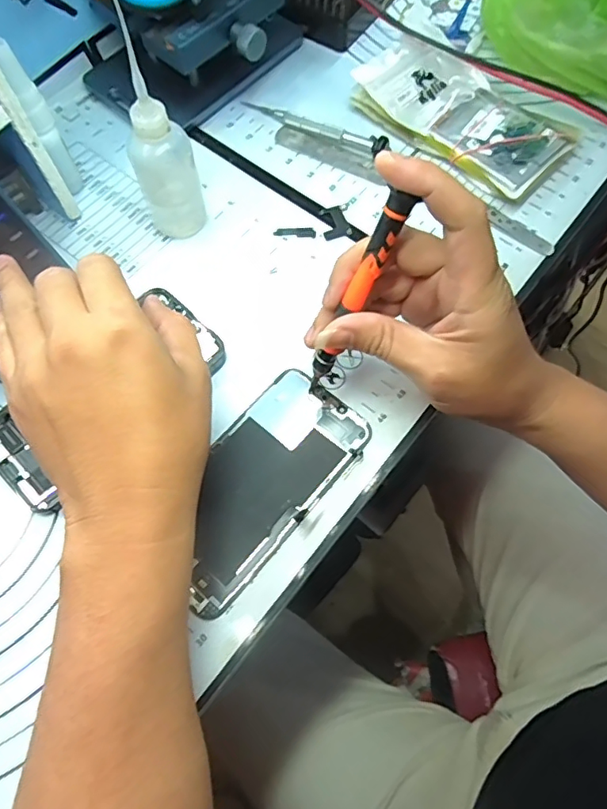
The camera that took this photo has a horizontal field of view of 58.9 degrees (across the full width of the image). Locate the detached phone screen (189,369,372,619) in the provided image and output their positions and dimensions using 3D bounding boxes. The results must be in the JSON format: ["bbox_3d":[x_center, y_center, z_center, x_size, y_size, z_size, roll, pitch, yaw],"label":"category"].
[{"bbox_3d":[-0.026,0.043,0.308,0.068,0.004,0.133,39,73,15],"label":"detached phone screen"}]

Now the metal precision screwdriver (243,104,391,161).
[{"bbox_3d":[0.009,-0.212,0.404,0.115,0.012,0.017,27,71,11],"label":"metal precision screwdriver"}]

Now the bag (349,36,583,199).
[{"bbox_3d":[0.117,-0.214,0.396,0.150,0.026,0.079,39,73,15],"label":"bag"}]

